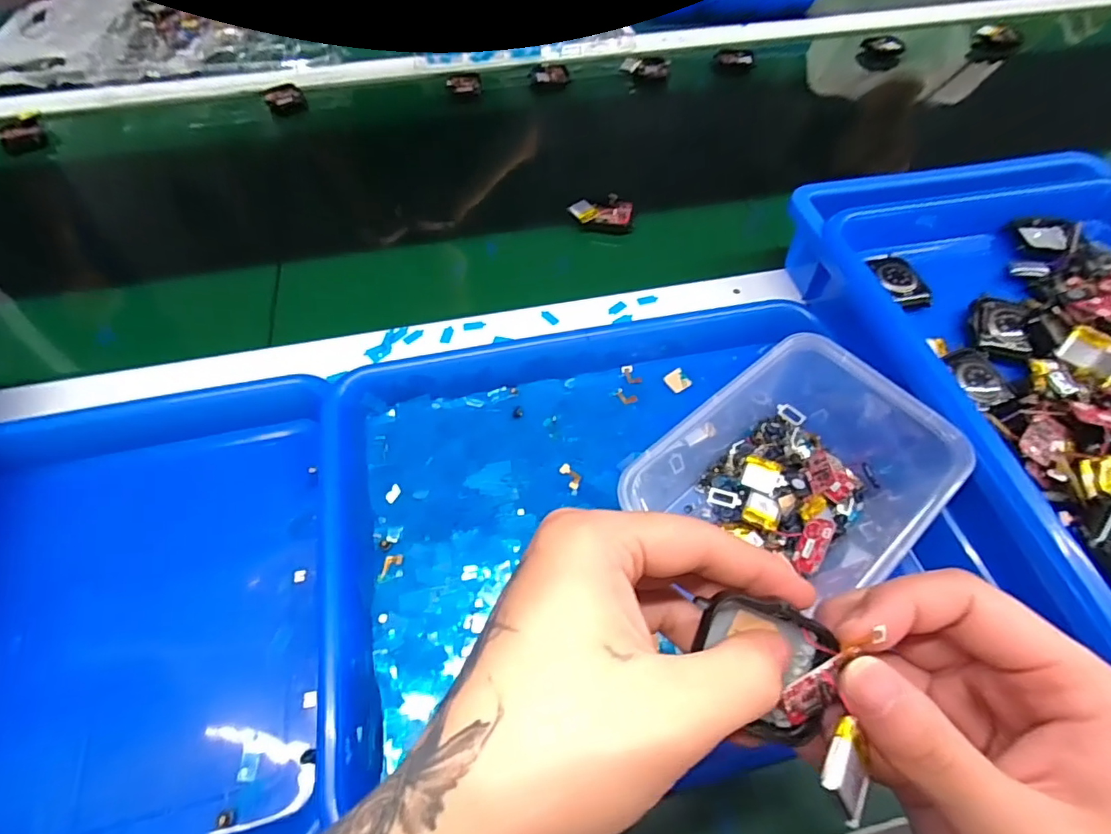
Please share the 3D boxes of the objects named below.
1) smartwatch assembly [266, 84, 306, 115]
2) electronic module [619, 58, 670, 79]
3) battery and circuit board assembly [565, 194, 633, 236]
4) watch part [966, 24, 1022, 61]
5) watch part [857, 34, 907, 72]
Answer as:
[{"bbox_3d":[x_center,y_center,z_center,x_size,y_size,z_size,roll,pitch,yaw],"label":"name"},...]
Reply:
[{"bbox_3d":[-0.294,-0.346,0.578,0.037,0.013,0.040,-24,61,-14],"label":"smartwatch assembly"},{"bbox_3d":[0.103,-0.404,0.613,0.054,0.013,0.022,9,58,6],"label":"electronic module"},{"bbox_3d":[0.040,-0.178,0.464,0.053,0.016,0.036,2,57,2],"label":"battery and circuit board assembly"},{"bbox_3d":[0.547,-0.463,0.660,0.046,0.035,0.025,9,58,6],"label":"watch part"},{"bbox_3d":[0.396,-0.444,0.648,0.048,0.030,0.026,18,59,11],"label":"watch part"}]

